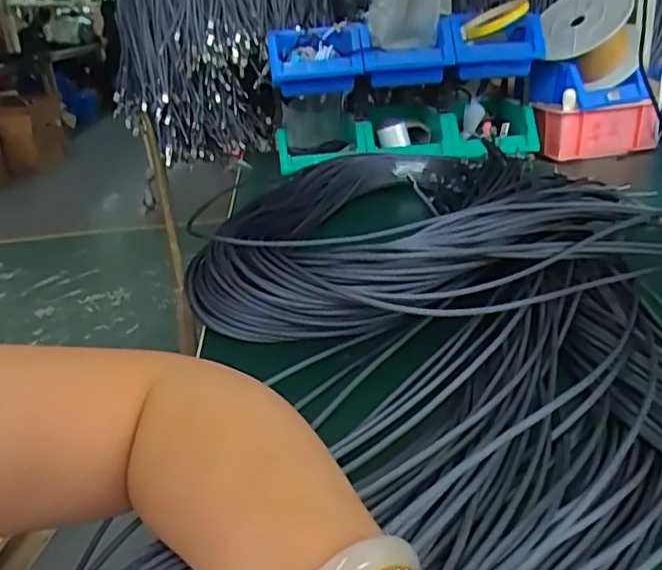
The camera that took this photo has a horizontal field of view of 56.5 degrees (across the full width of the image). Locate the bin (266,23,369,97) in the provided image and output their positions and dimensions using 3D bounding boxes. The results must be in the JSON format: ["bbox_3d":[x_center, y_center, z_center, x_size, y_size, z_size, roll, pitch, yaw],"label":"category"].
[{"bbox_3d":[-0.021,-0.339,0.920,0.143,0.078,0.205,-6,25,0],"label":"bin"}]

